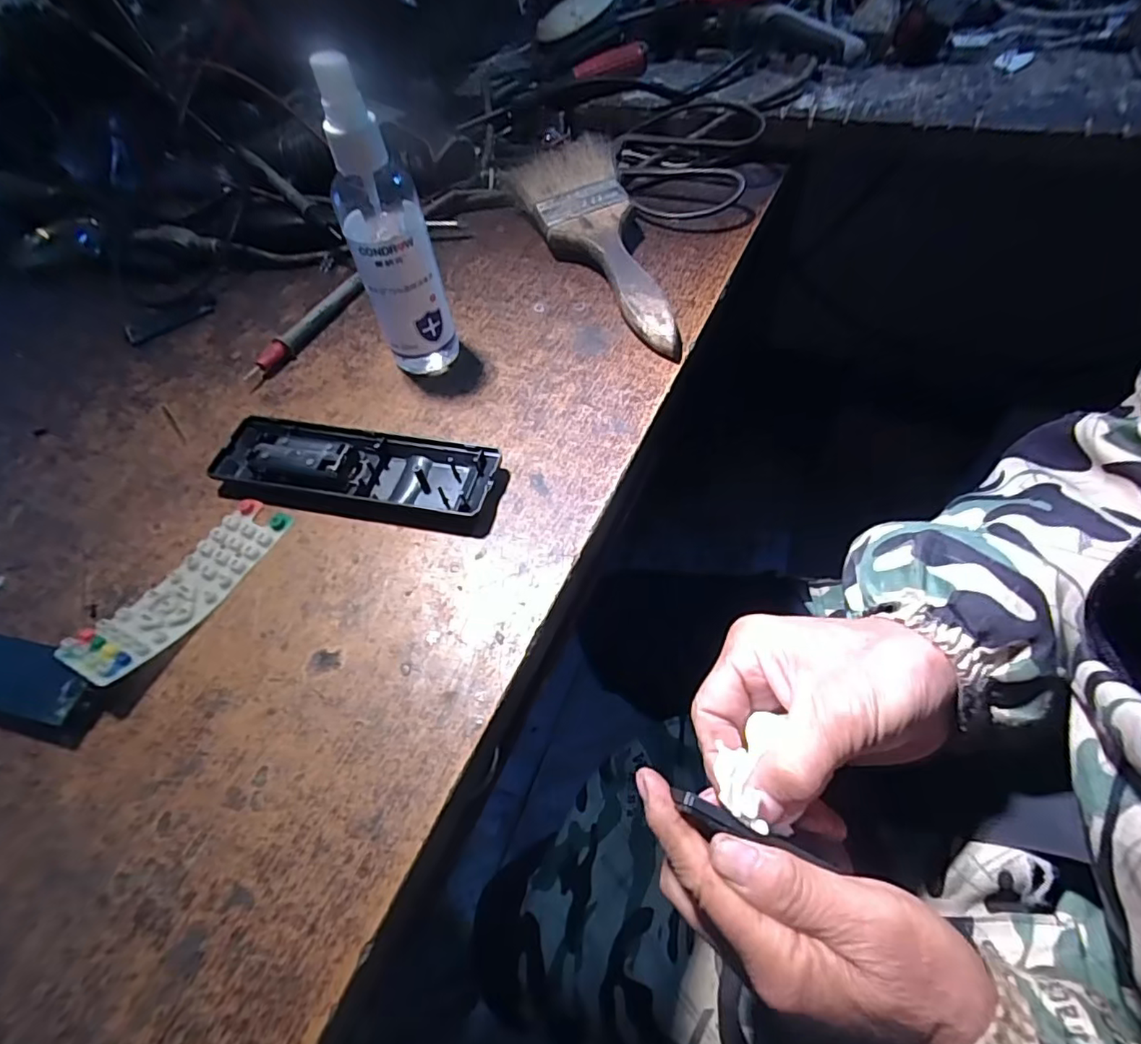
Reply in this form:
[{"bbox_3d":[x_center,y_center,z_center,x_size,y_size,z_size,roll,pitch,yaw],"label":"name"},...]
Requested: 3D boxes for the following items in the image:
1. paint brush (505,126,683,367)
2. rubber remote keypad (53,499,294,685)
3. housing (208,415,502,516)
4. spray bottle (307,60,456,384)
[{"bbox_3d":[0.014,-0.171,0.354,0.073,0.030,0.196,-15,59,-1],"label":"paint brush"},{"bbox_3d":[-0.166,0.025,0.247,0.030,0.016,0.092,22,61,18],"label":"rubber remote keypad"},{"bbox_3d":[-0.105,-0.027,0.279,0.139,0.014,0.038,8,58,10],"label":"housing"},{"bbox_3d":[-0.087,-0.135,0.274,0.038,0.138,0.030,-19,59,-3],"label":"spray bottle"}]

